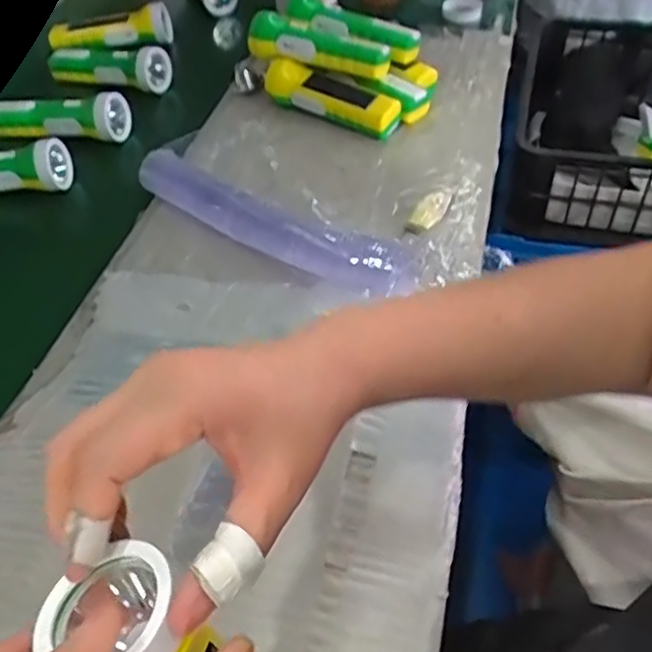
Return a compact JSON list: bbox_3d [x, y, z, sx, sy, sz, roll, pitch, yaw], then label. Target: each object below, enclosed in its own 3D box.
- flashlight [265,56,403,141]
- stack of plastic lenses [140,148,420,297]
[{"bbox_3d":[0.003,-0.257,0.728,0.164,0.045,0.039,22,54,24],"label":"flashlight"},{"bbox_3d":[-0.055,-0.094,0.592,0.315,0.041,0.046,29,57,28],"label":"stack of plastic lenses"}]

